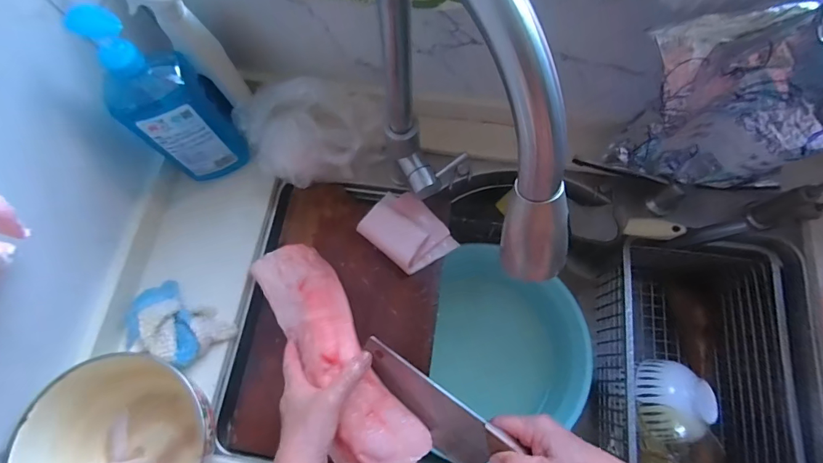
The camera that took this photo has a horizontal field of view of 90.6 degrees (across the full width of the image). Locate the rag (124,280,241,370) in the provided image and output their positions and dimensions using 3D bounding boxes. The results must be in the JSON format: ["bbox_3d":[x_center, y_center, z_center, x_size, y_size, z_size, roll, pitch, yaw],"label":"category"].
[{"bbox_3d":[-0.305,0.125,0.527,0.124,0.064,0.083,30,76,11],"label":"rag"}]

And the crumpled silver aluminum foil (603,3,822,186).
[{"bbox_3d":[0.324,-0.121,0.426,0.189,0.228,0.068,25,75,9],"label":"crumpled silver aluminum foil"}]

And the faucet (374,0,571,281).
[{"bbox_3d":[0.044,-0.070,0.352,0.040,0.331,0.246,-29,74,-7],"label":"faucet"}]

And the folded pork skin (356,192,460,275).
[{"bbox_3d":[-0.004,-0.002,0.571,0.120,0.028,0.093,39,77,13],"label":"folded pork skin"}]

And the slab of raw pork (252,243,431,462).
[{"bbox_3d":[-0.099,0.137,0.482,0.098,0.069,0.301,-33,66,-8],"label":"slab of raw pork"}]

